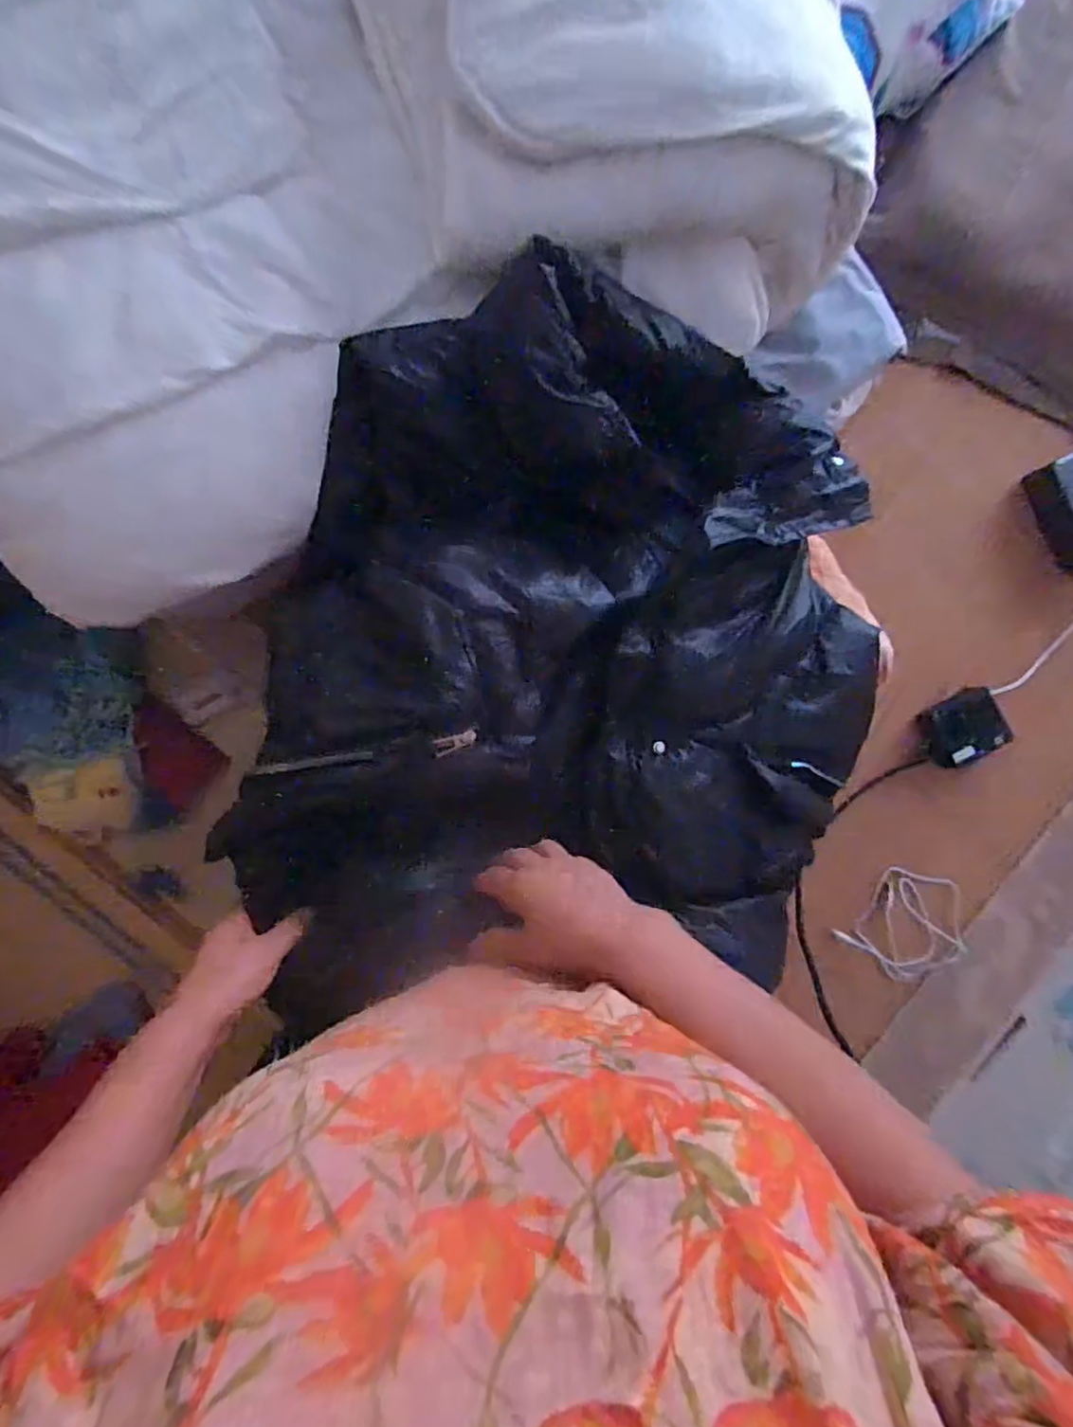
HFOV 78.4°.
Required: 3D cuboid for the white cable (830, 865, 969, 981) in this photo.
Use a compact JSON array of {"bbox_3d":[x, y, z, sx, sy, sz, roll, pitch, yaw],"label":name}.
[{"bbox_3d":[0.440,0.247,0.768,0.113,0.013,0.131,41,99,19],"label":"white cable"}]

